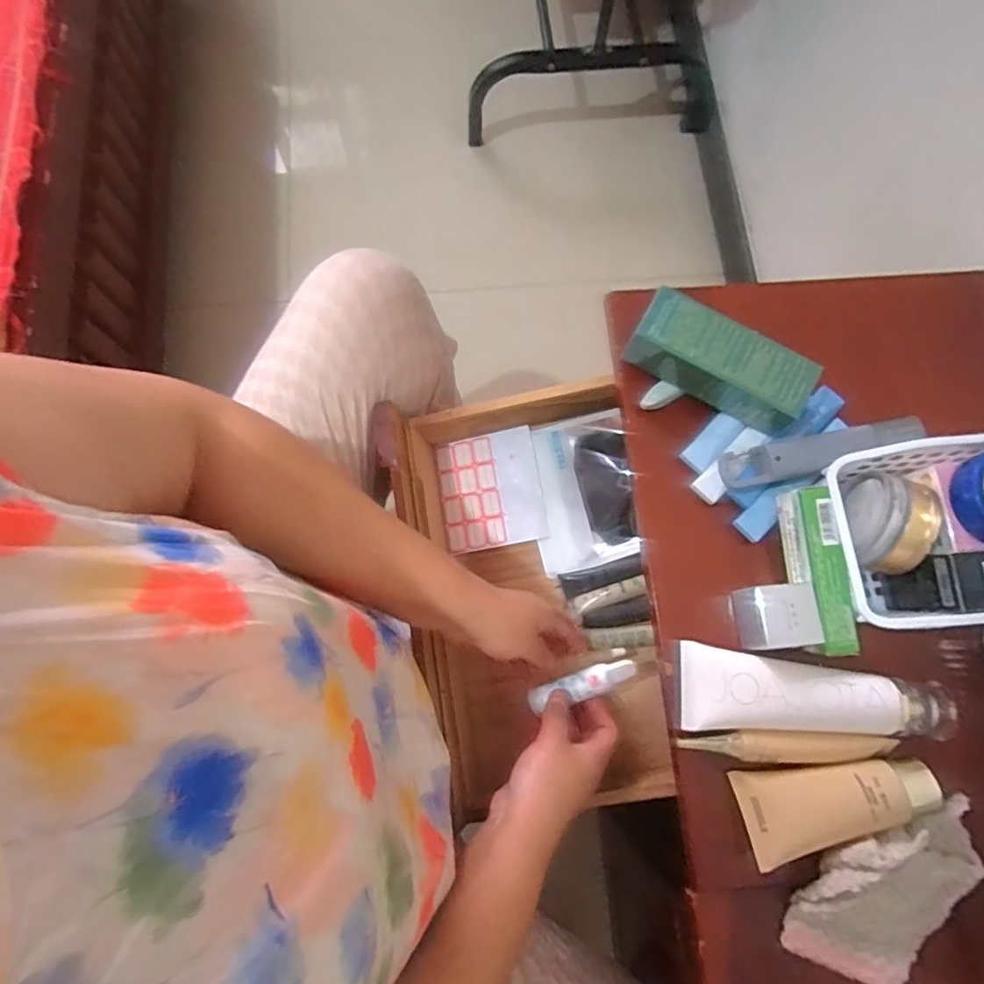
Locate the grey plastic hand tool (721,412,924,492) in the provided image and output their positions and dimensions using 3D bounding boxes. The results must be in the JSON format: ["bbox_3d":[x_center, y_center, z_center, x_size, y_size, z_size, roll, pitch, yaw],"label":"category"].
[{"bbox_3d":[0.241,-0.031,0.448,0.133,0.026,0.029,-17,75,15],"label":"grey plastic hand tool"}]

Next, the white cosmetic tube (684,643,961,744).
[{"bbox_3d":[0.226,0.145,0.422,0.181,0.027,0.056,6,75,1],"label":"white cosmetic tube"}]

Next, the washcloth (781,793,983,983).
[{"bbox_3d":[0.266,0.260,0.396,0.146,0.044,0.081,-43,80,-11],"label":"washcloth"}]

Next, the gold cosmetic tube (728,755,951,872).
[{"bbox_3d":[0.234,0.214,0.410,0.126,0.041,0.053,-9,75,-4],"label":"gold cosmetic tube"}]

